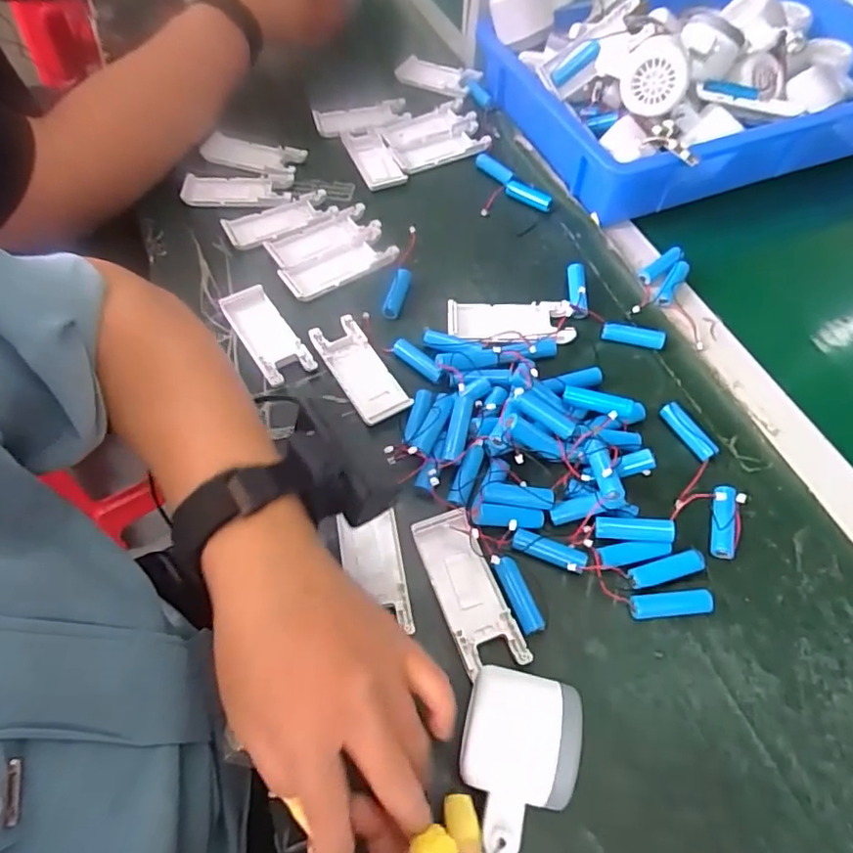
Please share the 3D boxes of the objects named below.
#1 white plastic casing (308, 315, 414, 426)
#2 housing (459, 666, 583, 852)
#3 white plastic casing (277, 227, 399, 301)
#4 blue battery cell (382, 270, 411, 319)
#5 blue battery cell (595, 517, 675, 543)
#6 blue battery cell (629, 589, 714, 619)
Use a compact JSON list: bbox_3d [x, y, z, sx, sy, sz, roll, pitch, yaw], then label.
[{"bbox_3d":[-0.053,-0.046,0.460,0.042,0.014,0.103,-26,67,-21],"label":"white plastic casing"},{"bbox_3d":[0.047,0.172,0.296,0.058,0.016,0.081,9,54,13],"label":"housing"},{"bbox_3d":[-0.079,-0.148,0.523,0.104,0.011,0.041,-30,63,-18],"label":"white plastic casing"},{"bbox_3d":[-0.025,-0.118,0.503,0.013,0.016,0.050,13,59,8],"label":"blue battery cell"},{"bbox_3d":[0.138,0.069,0.384,0.049,0.013,0.013,7,59,4],"label":"blue battery cell"},{"bbox_3d":[0.157,0.115,0.369,0.052,0.014,0.014,-4,58,-3],"label":"blue battery cell"}]

